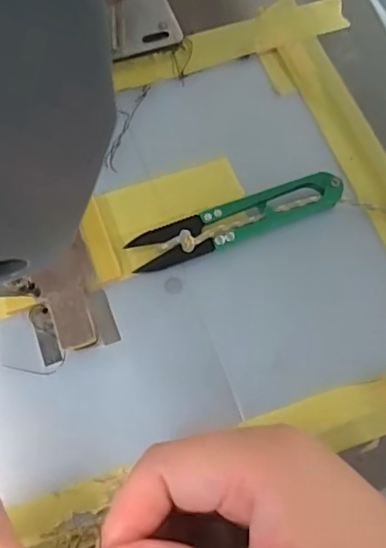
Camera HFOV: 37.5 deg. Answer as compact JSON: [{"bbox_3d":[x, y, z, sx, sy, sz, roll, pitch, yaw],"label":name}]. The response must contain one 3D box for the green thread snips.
[{"bbox_3d":[0.022,-0.026,0.271,0.103,0.009,0.021,-20,68,-10],"label":"green thread snips"}]

